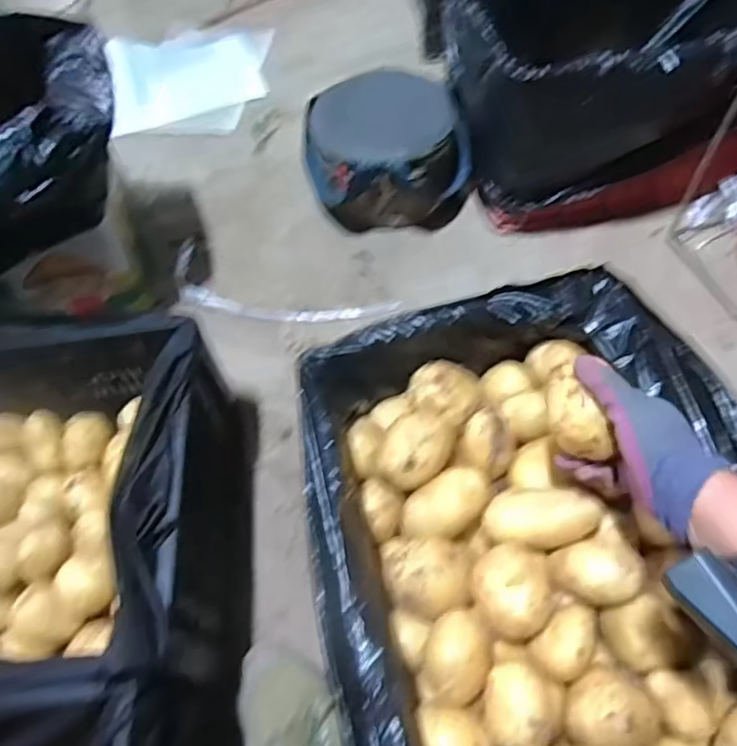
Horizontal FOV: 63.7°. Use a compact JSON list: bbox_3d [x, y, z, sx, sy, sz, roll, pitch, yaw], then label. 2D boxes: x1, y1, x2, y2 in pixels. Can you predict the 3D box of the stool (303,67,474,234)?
[{"bbox_3d":[0.035,-0.397,1.069,0.272,0.151,0.244,-21,59,-8],"label":"stool"}]

